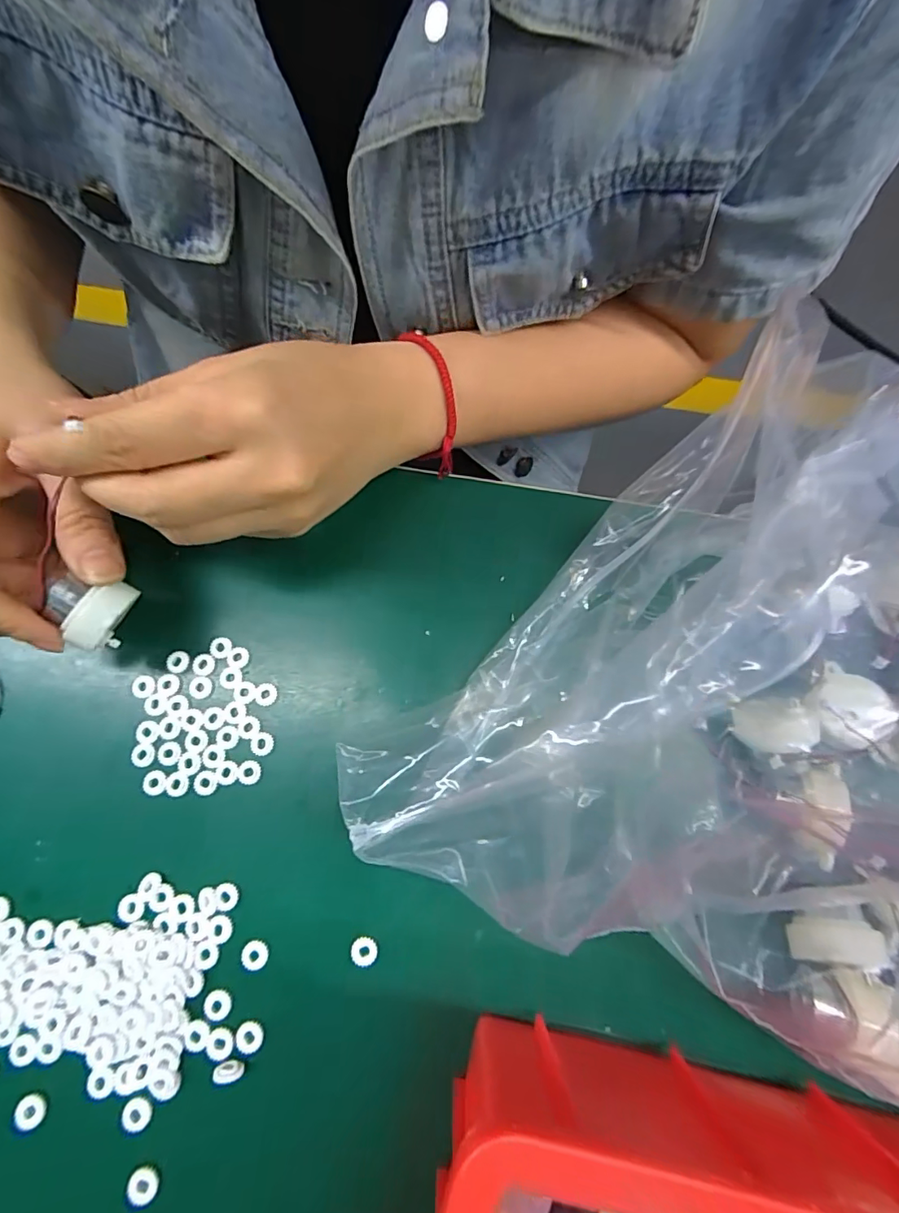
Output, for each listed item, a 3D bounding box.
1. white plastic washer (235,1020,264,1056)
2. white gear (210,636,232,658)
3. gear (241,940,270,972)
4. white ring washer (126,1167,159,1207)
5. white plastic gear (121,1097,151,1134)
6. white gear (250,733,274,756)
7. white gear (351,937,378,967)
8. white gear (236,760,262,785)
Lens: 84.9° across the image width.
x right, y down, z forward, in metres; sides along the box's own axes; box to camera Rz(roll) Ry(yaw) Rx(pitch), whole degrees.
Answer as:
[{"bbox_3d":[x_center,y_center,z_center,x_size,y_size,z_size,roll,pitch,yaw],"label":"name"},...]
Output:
[{"bbox_3d":[-0.081,0.175,0.199,0.011,0.004,0.011,1,75,-2],"label":"white plastic washer"},{"bbox_3d":[-0.112,0.020,0.240,0.011,0.004,0.010,1,75,-2],"label":"white gear"},{"bbox_3d":[-0.082,0.147,0.206,0.011,0.004,0.011,1,75,-2],"label":"gear"},{"bbox_3d":[-0.117,0.220,0.186,0.011,0.004,0.011,1,75,-2],"label":"white ring washer"},{"bbox_3d":[-0.123,0.199,0.191,0.011,0.004,0.011,1,75,-2],"label":"white plastic gear"},{"bbox_3d":[-0.088,0.064,0.228,0.010,0.004,0.010,-1,75,-2],"label":"white gear"},{"bbox_3d":[-0.036,0.146,0.208,0.011,0.004,0.011,1,75,-2],"label":"white gear"},{"bbox_3d":[-0.092,0.076,0.225,0.011,0.004,0.011,2,75,-1],"label":"white gear"}]

